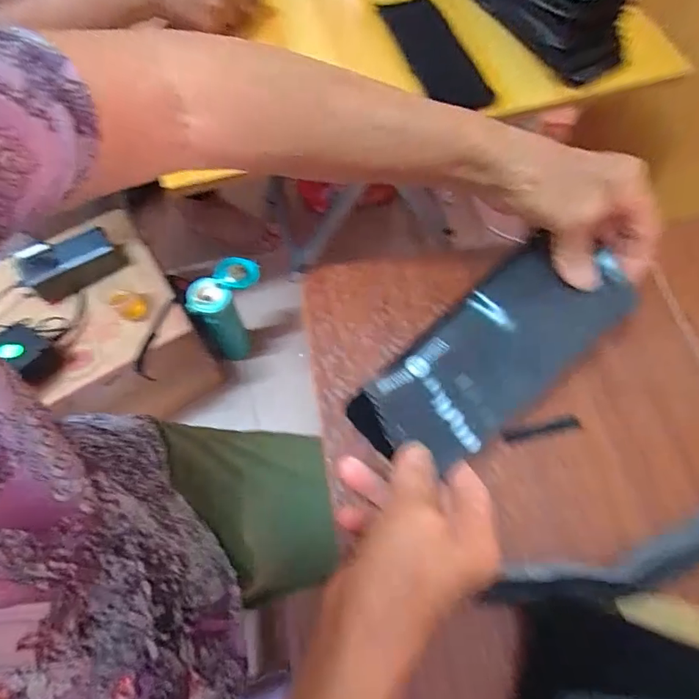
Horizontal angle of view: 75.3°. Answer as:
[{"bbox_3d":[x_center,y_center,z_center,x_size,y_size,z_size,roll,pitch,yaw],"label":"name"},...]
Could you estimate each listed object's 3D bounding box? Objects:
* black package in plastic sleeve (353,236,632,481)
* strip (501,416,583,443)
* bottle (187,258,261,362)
[{"bbox_3d":[0.102,0.000,0.310,0.218,0.021,0.082,-37,87,-15],"label":"black package in plastic sleeve"},{"bbox_3d":[0.134,0.056,0.314,0.058,0.006,0.010,-10,67,-5],"label":"strip"},{"bbox_3d":[-0.201,-0.064,0.817,0.084,0.209,0.121,29,70,12],"label":"bottle"}]

